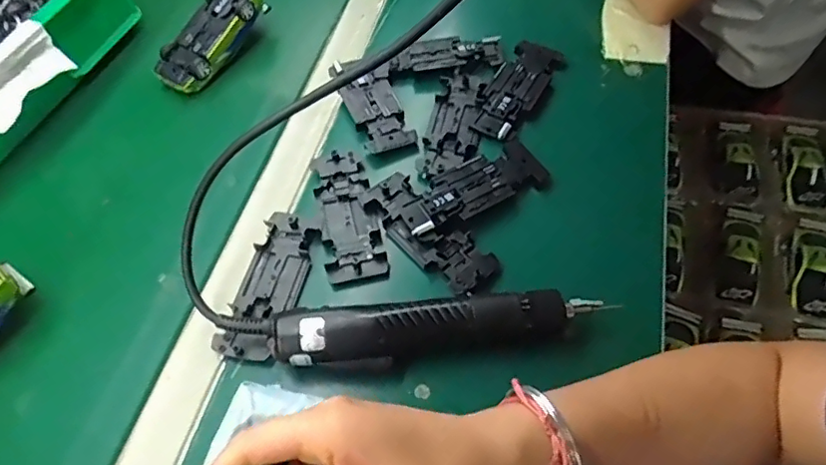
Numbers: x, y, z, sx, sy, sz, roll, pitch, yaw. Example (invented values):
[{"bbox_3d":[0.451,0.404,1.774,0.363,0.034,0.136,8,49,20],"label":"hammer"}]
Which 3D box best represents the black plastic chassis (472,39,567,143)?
[{"bbox_3d":[0.096,-0.136,0.538,0.048,0.013,0.121,28,62,18],"label":"black plastic chassis"}]

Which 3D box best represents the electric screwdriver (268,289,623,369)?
[{"bbox_3d":[0.016,0.066,0.393,0.219,0.033,0.040,-3,58,-1],"label":"electric screwdriver"}]

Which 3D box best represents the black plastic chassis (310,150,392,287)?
[{"bbox_3d":[-0.055,-0.015,0.478,0.047,0.010,0.127,-11,58,-6],"label":"black plastic chassis"}]

